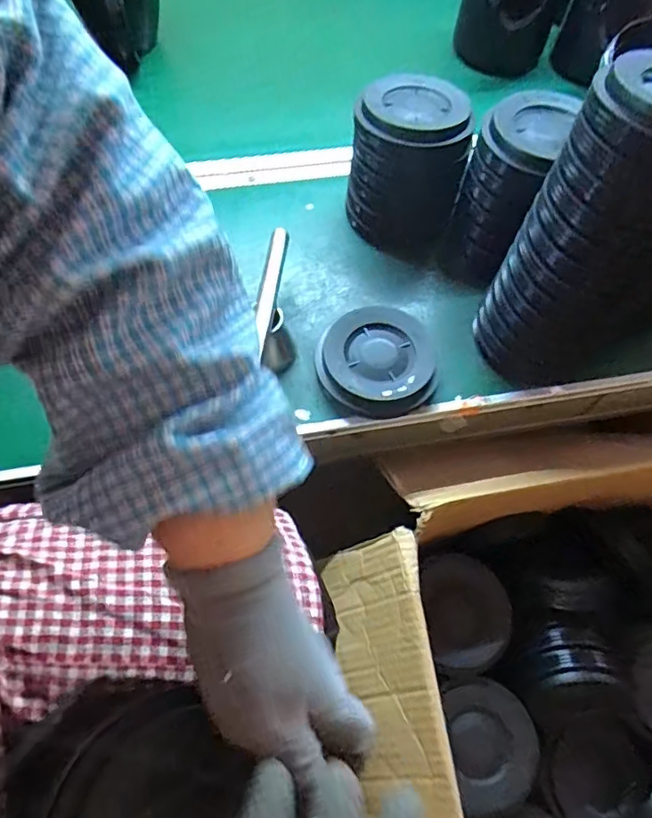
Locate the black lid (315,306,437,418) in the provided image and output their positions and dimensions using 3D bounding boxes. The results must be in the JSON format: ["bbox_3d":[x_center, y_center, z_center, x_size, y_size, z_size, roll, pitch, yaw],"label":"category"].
[{"bbox_3d":[0.048,-0.048,0.543,0.110,0.028,0.113,1,63,-1],"label":"black lid"}]

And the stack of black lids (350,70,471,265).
[{"bbox_3d":[0.085,-0.261,0.599,0.117,0.131,0.136,3,63,0],"label":"stack of black lids"}]

